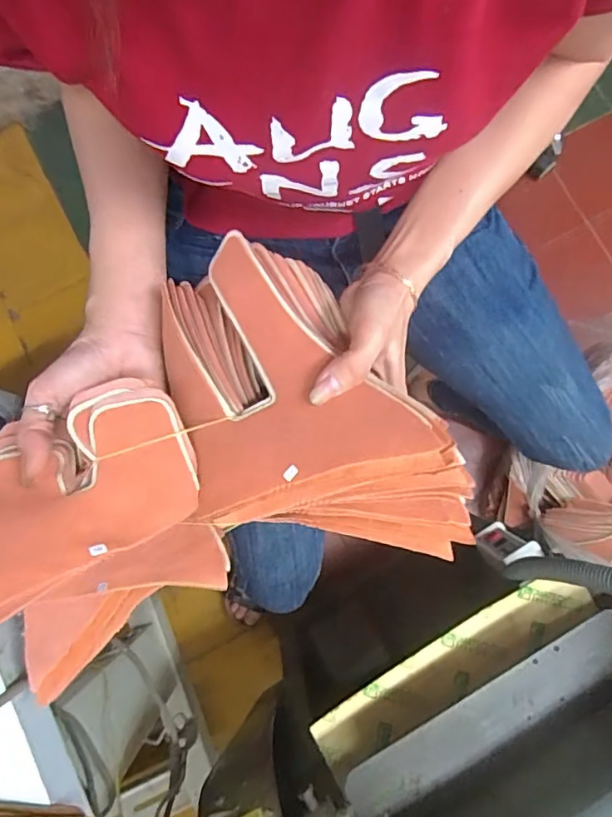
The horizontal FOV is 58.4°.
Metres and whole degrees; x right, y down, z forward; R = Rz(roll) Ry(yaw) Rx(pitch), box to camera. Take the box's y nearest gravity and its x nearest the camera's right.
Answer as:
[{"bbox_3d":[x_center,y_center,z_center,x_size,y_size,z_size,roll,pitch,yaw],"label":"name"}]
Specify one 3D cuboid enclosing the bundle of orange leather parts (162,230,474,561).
[{"bbox_3d":[-0.006,-0.009,0.335,0.152,0.070,0.214,-15,79,-3],"label":"bundle of orange leather parts"}]

